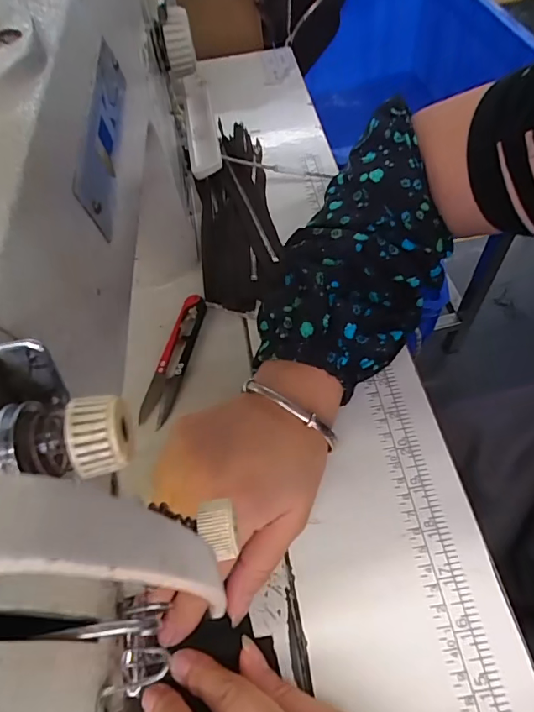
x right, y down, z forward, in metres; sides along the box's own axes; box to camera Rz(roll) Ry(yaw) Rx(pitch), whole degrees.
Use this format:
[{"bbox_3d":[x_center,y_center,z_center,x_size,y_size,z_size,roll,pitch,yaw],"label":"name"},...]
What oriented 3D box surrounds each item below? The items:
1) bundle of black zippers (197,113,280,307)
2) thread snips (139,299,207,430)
[{"bbox_3d":[-0.027,-0.127,0.408,0.063,0.028,0.194,-6,62,-5],"label":"bundle of black zippers"},{"bbox_3d":[-0.068,0.000,0.340,0.022,0.012,0.103,9,59,10],"label":"thread snips"}]

